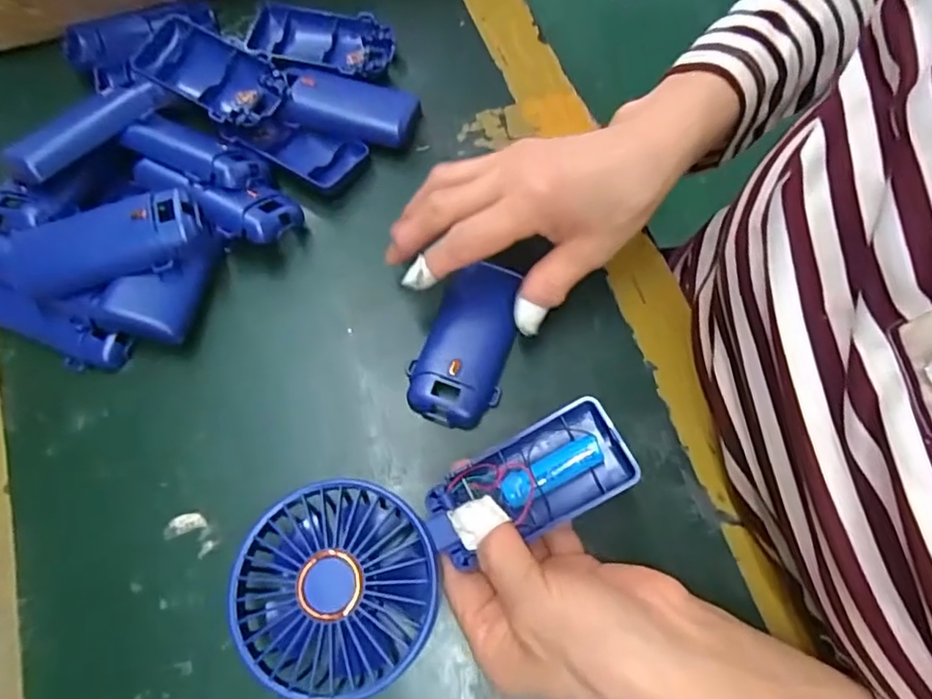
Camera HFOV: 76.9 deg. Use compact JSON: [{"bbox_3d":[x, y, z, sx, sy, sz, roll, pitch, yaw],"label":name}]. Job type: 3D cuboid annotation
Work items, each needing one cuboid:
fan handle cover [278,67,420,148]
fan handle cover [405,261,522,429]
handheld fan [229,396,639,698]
[{"bbox_3d":[-0.075,-0.153,0.373,0.084,0.018,0.042,13,69,4],"label":"fan handle cover"},{"bbox_3d":[0.002,-0.004,0.320,0.045,0.019,0.090,17,72,6],"label":"fan handle cover"},{"bbox_3d":[-0.012,0.081,0.260,0.178,0.028,0.078,-23,71,-12],"label":"handheld fan"}]

